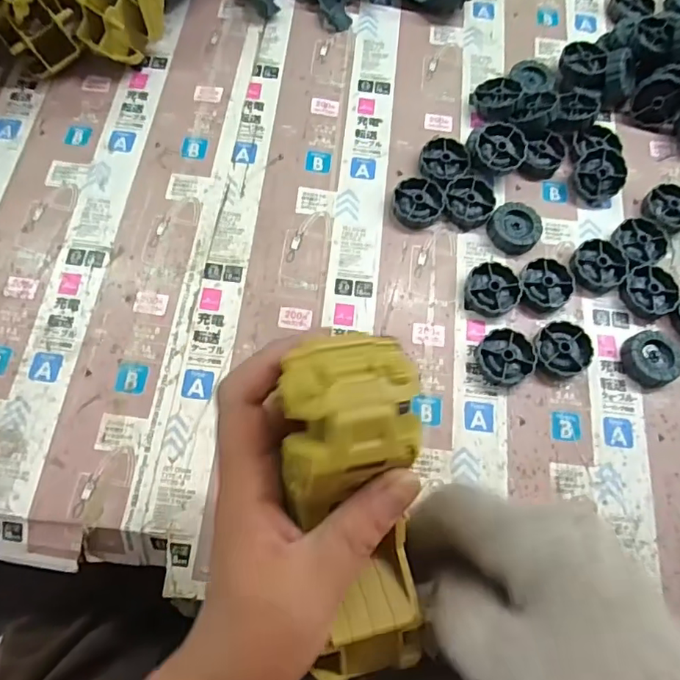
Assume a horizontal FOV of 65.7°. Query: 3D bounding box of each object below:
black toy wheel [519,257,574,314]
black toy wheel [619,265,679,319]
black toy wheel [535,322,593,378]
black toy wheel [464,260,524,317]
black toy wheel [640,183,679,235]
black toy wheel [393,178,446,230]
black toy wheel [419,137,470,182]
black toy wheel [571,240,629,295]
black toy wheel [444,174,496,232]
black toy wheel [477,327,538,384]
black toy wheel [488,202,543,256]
[{"bbox_3d":[0.151,-0.042,0.385,0.037,0.012,0.044,23,71,7],"label":"black toy wheel"},{"bbox_3d":[0.227,-0.034,0.386,0.038,0.010,0.037,0,70,-1],"label":"black toy wheel"},{"bbox_3d":[0.155,0.007,0.368,0.039,0.014,0.038,0,70,-1],"label":"black toy wheel"},{"bbox_3d":[0.110,-0.036,0.381,0.039,0.012,0.040,0,70,-1],"label":"black toy wheel"},{"bbox_3d":[0.256,-0.101,0.408,0.038,0.014,0.036,0,70,-1],"label":"black toy wheel"},{"bbox_3d":[0.060,-0.106,0.403,0.037,0.010,0.038,0,70,-1],"label":"black toy wheel"},{"bbox_3d":[0.083,-0.144,0.422,0.039,0.009,0.046,4,70,1],"label":"black toy wheel"},{"bbox_3d":[0.192,-0.055,0.391,0.039,0.011,0.041,0,70,-1],"label":"black toy wheel"},{"bbox_3d":[0.099,-0.108,0.405,0.038,0.013,0.044,-3,70,-2],"label":"black toy wheel"},{"bbox_3d":[0.116,0.012,0.368,0.039,0.012,0.039,0,70,-1],"label":"black toy wheel"},{"bbox_3d":[0.132,-0.085,0.400,0.038,0.013,0.039,0,70,-1],"label":"black toy wheel"}]

